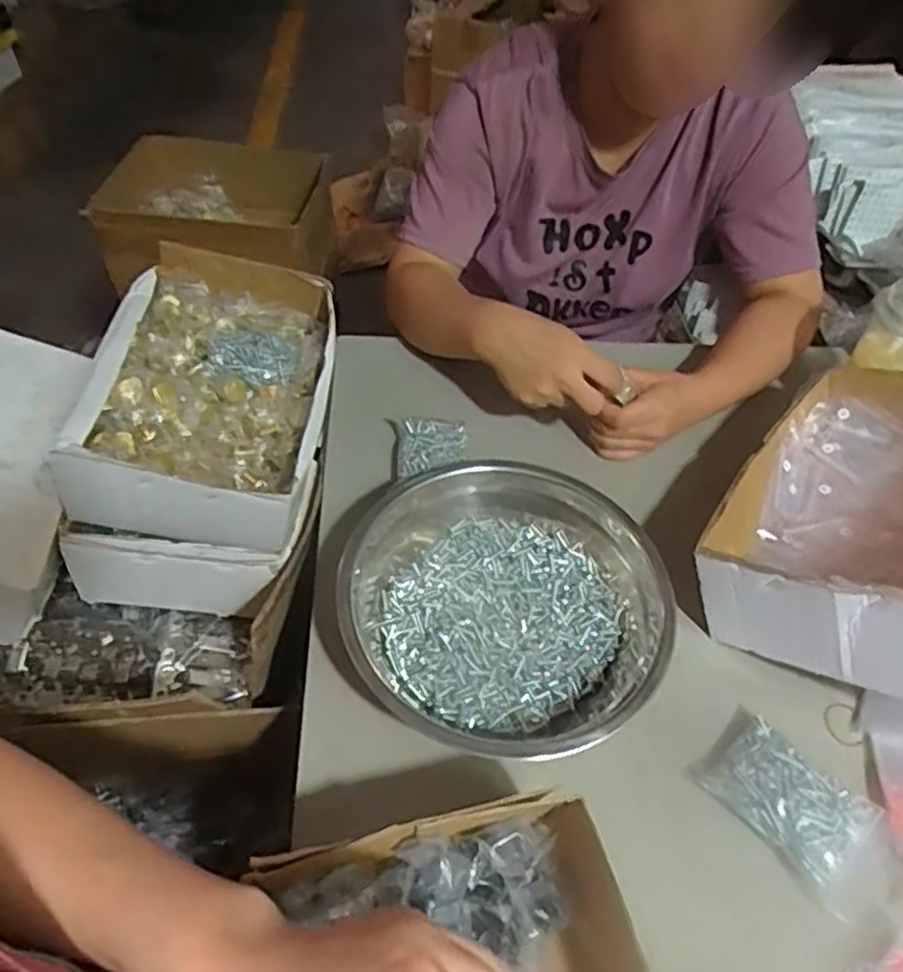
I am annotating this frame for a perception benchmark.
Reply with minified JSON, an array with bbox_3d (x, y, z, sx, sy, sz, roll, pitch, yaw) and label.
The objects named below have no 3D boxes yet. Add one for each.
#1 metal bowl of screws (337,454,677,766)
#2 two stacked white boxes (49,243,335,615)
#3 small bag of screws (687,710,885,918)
[{"bbox_3d":[0.041,0.098,0.577,0.246,0.079,0.243,2,51,-2],"label":"metal bowl of screws"},{"bbox_3d":[-0.234,-0.067,0.722,0.223,0.165,0.328,1,51,-3],"label":"two stacked white boxes"},{"bbox_3d":[0.245,0.226,0.518,0.079,0.027,0.114,-34,60,-27],"label":"small bag of screws"}]

